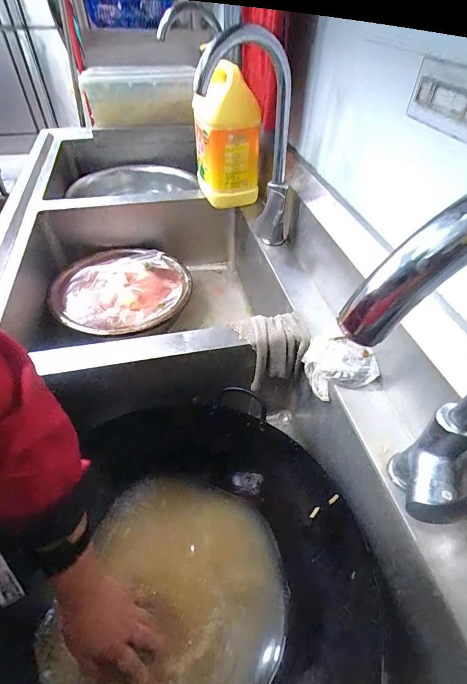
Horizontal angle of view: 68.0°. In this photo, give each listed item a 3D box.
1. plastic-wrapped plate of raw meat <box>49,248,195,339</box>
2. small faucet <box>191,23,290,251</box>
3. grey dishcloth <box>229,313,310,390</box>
[{"bbox_3d":[-0.286,-0.144,0.898,0.340,0.025,0.328,11,47,9],"label":"plastic-wrapped plate of raw meat"},{"bbox_3d":[0.026,-0.332,0.640,0.191,0.369,0.060,-22,51,-21],"label":"small faucet"},{"bbox_3d":[0.065,0.006,0.611,0.116,0.072,0.104,-16,49,-16],"label":"grey dishcloth"}]

